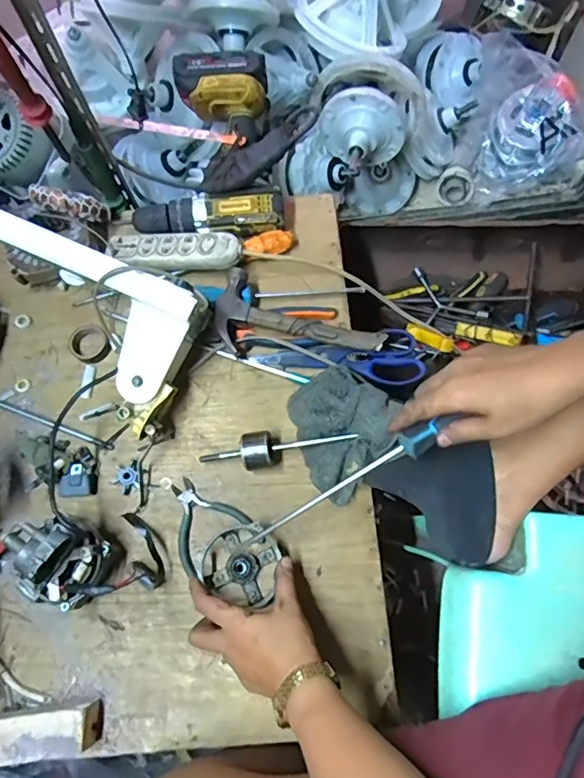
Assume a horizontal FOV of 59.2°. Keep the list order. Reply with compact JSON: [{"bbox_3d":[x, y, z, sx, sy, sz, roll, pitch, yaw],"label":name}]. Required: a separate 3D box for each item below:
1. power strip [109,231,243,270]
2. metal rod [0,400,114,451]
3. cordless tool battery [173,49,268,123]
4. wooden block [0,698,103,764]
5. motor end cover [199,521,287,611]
[{"bbox_3d":[-0.147,-0.173,0.636,0.166,0.024,0.051,5,71,4],"label":"power strip"},{"bbox_3d":[-0.296,0.039,0.619,0.176,0.012,0.009,20,72,9],"label":"metal rod"},{"bbox_3d":[-0.090,-0.382,0.655,0.115,0.063,0.062,-3,70,1],"label":"cordless tool battery"},{"bbox_3d":[-0.253,0.333,0.496,0.122,0.040,0.040,-7,70,0],"label":"wooden block"},{"bbox_3d":[-0.050,0.185,0.543,0.079,0.022,0.078,41,77,15],"label":"motor end cover"}]

